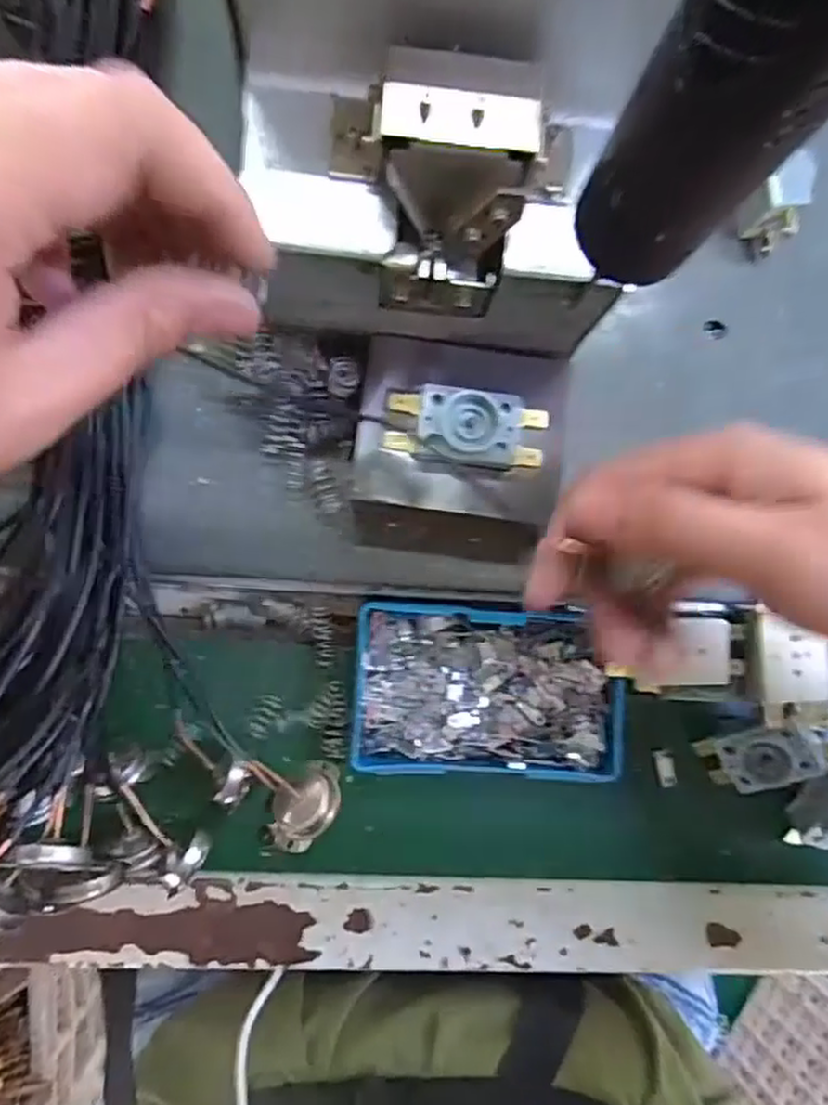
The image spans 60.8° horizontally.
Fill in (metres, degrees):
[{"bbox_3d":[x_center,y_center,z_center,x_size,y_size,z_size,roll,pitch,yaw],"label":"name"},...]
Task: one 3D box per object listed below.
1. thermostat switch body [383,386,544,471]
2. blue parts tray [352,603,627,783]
[{"bbox_3d":[0.021,-0.047,0.268,0.060,0.013,0.027,7,86,-5],"label":"thermostat switch body"},{"bbox_3d":[0.032,0.060,0.306,0.112,0.019,0.070,3,87,-6],"label":"blue parts tray"}]

